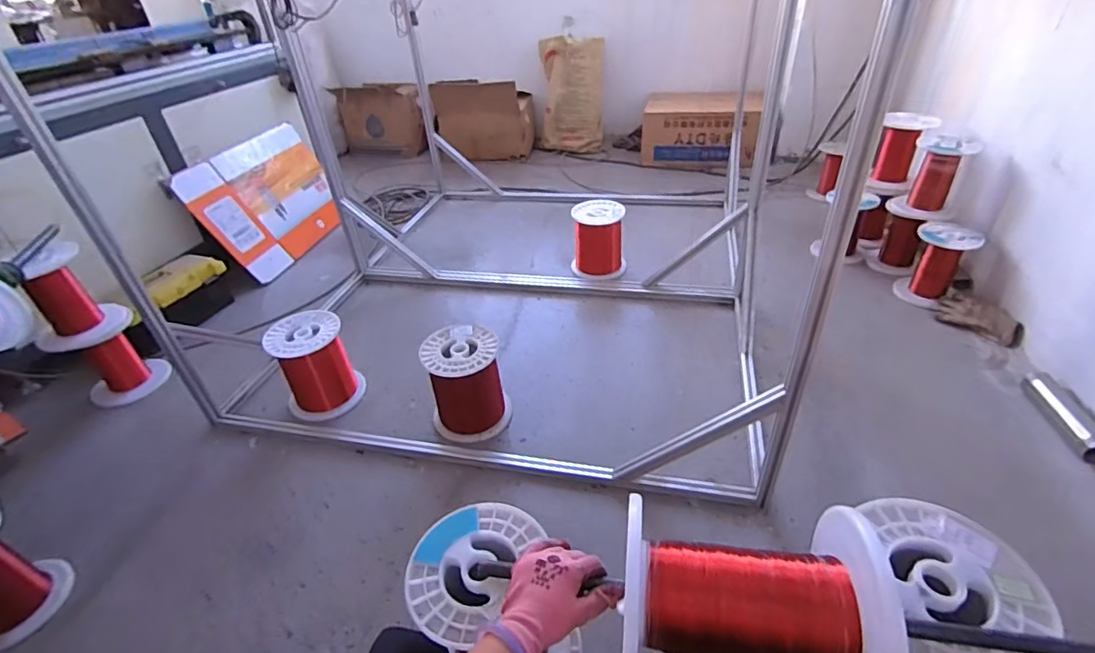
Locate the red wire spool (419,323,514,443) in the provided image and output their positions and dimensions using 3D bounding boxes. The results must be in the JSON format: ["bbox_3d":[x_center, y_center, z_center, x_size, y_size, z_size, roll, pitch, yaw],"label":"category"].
[{"bbox_3d":[-0.215,0.151,1.384,0.199,0.240,0.212,-4,38,3],"label":"red wire spool"}]

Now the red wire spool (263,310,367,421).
[{"bbox_3d":[-0.667,0.111,1.489,0.202,0.252,0.189,-3,35,2],"label":"red wire spool"}]

